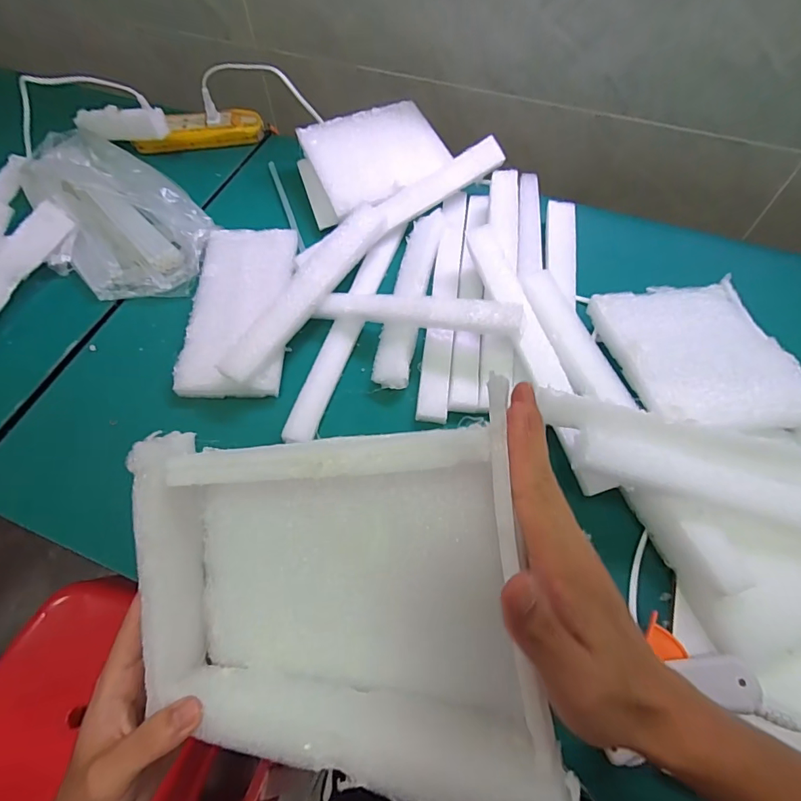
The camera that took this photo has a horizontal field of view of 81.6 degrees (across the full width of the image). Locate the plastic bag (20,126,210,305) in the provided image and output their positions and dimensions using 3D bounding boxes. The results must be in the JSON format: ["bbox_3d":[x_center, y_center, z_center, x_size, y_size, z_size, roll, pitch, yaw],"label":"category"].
[{"bbox_3d":[-0.362,-0.244,0.570,0.173,0.042,0.336,-35,66,-17],"label":"plastic bag"}]

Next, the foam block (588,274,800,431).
[{"bbox_3d":[0.283,-0.045,0.437,0.161,0.021,0.177,-3,50,-7],"label":"foam block"}]

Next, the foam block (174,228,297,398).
[{"bbox_3d":[-0.174,-0.102,0.502,0.102,0.018,0.215,-2,61,0],"label":"foam block"}]

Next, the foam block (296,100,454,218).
[{"bbox_3d":[-0.031,-0.320,0.599,0.167,0.017,0.145,-23,73,-11],"label":"foam block"}]

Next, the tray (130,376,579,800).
[{"bbox_3d":[-0.037,0.104,0.244,0.209,0.052,0.178,-10,84,18],"label":"tray"}]

